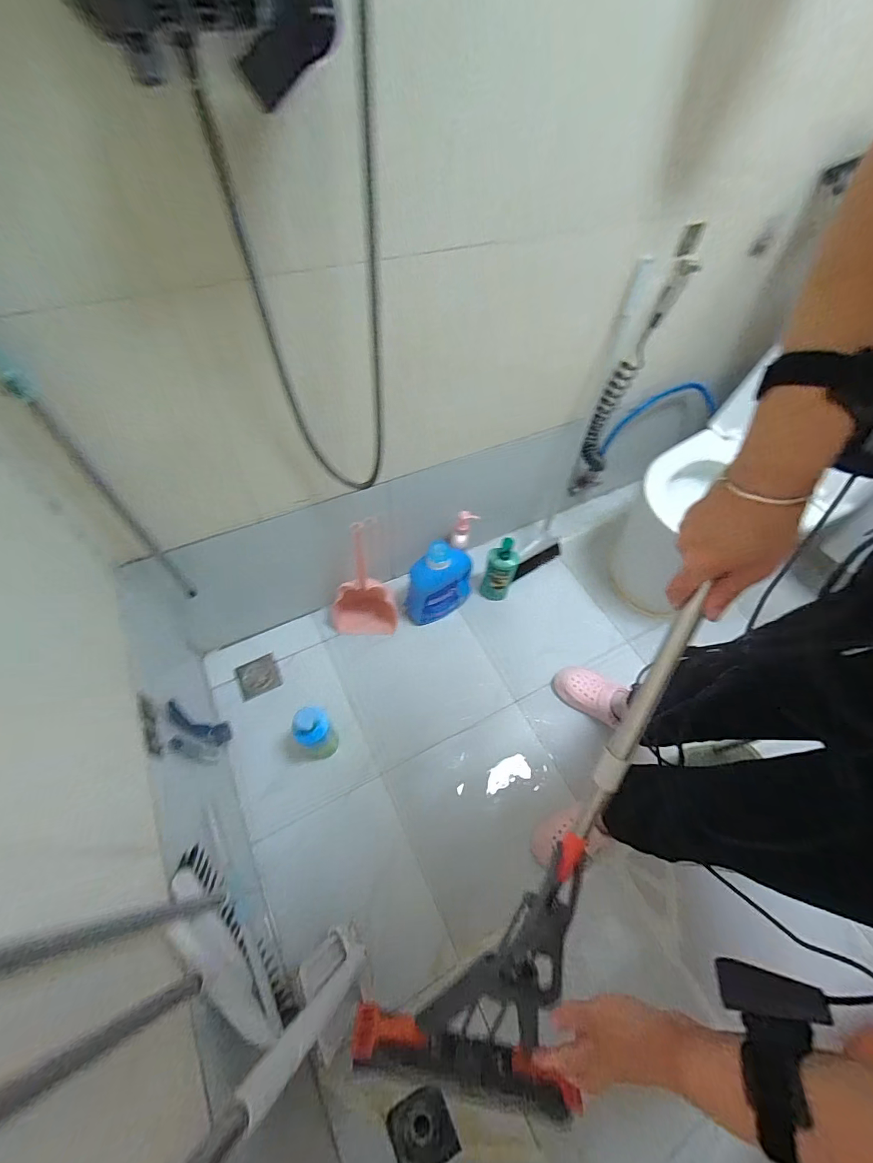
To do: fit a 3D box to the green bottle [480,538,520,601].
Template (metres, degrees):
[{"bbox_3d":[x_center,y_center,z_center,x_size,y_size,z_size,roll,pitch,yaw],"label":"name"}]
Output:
[{"bbox_3d":[0.185,-0.026,1.284,0.088,0.267,0.074,21,58,9],"label":"green bottle"}]

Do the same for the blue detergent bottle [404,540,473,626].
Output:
[{"bbox_3d":[0.018,-0.002,1.227,0.208,0.303,0.091,-24,62,-19],"label":"blue detergent bottle"}]

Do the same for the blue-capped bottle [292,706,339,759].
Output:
[{"bbox_3d":[-0.287,0.369,1.032,0.071,0.225,0.077,-4,57,-7],"label":"blue-capped bottle"}]

